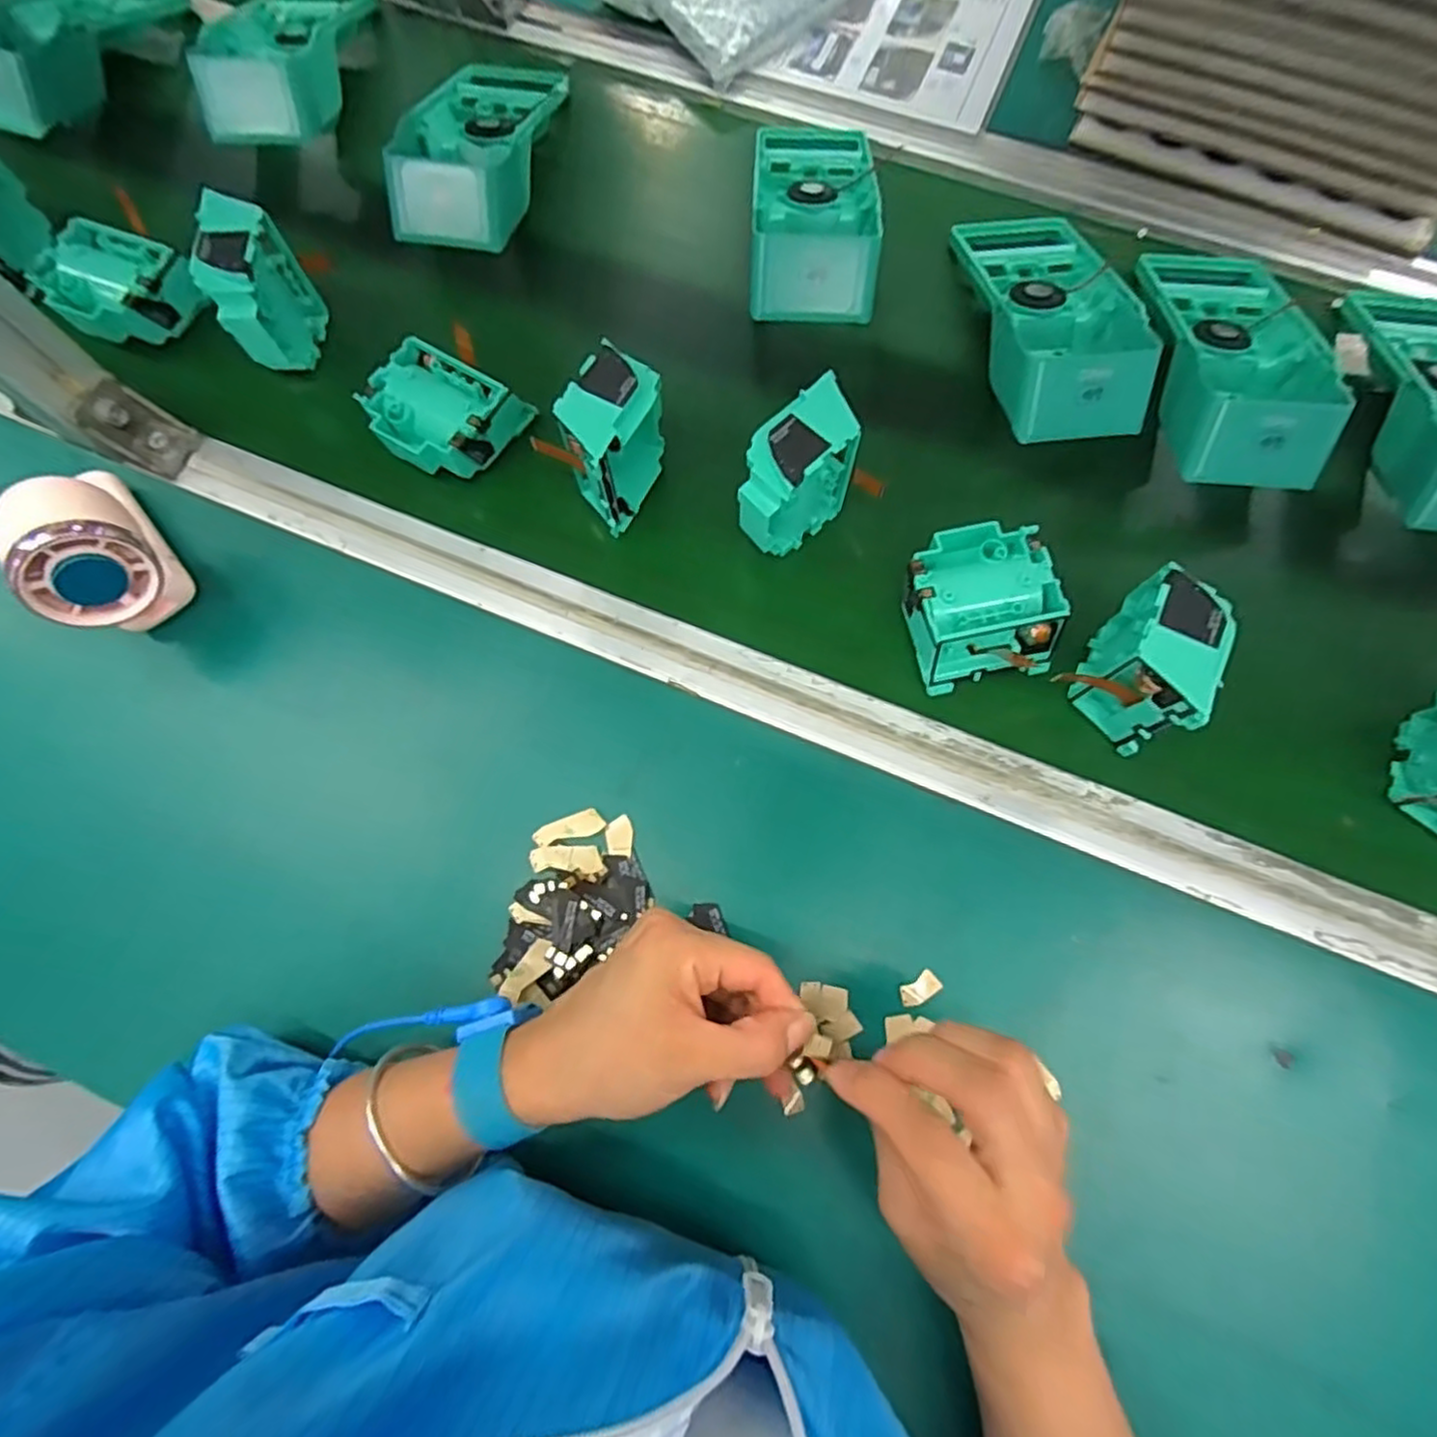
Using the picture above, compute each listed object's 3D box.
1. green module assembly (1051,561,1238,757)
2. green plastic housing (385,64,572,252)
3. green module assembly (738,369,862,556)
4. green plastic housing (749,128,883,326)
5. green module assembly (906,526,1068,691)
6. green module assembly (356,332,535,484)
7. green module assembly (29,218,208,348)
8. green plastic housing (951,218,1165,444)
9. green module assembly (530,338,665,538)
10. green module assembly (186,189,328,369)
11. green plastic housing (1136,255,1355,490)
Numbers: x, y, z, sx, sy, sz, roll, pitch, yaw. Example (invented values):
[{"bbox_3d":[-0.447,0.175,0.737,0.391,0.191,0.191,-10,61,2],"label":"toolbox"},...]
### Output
[{"bbox_3d":[0.223,-0.032,0.362,0.052,0.070,0.073,35,78,11],"label":"green module assembly"},{"bbox_3d":[-0.169,-0.411,0.497,0.092,0.053,0.191,13,75,5],"label":"green plastic housing"},{"bbox_3d":[0.041,-0.136,0.398,0.078,0.076,0.045,-38,77,-9],"label":"green module assembly"},{"bbox_3d":[0.064,-0.348,0.472,0.086,0.051,0.194,2,74,2],"label":"green plastic housing"},{"bbox_3d":[0.143,-0.062,0.390,0.078,0.036,0.078,-11,74,-2],"label":"green module assembly"},{"bbox_3d":[-0.168,-0.184,0.433,0.075,0.043,0.070,23,76,8],"label":"green module assembly"},{"bbox_3d":[-0.393,-0.282,0.466,0.077,0.043,0.073,27,77,9],"label":"green module assembly"},{"bbox_3d":[0.206,-0.260,0.443,0.090,0.049,0.189,-6,74,0],"label":"green plastic housing"},{"bbox_3d":[-0.061,-0.159,0.407,0.043,0.077,0.077,26,76,9],"label":"green module assembly"},{"bbox_3d":[-0.286,-0.265,0.442,0.047,0.078,0.083,-12,74,-2],"label":"green module assembly"},{"bbox_3d":[0.316,-0.231,0.434,0.102,0.048,0.191,1,74,2],"label":"green plastic housing"}]

